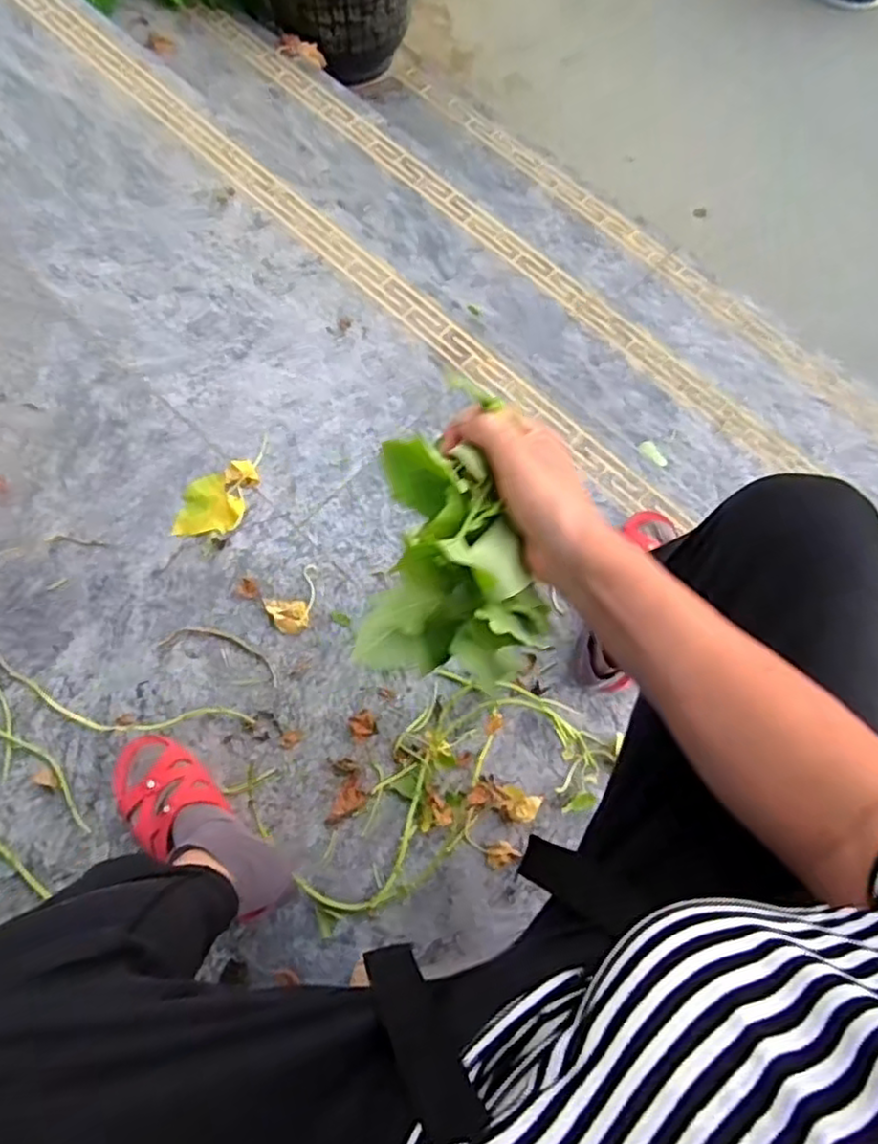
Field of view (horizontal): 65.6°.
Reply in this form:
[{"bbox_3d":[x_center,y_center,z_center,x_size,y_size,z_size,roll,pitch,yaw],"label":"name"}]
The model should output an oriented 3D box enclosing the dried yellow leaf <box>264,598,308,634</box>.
[{"bbox_3d":[-0.187,0.054,0.826,0.056,0.008,0.041,3,73,-1],"label":"dried yellow leaf"}]

